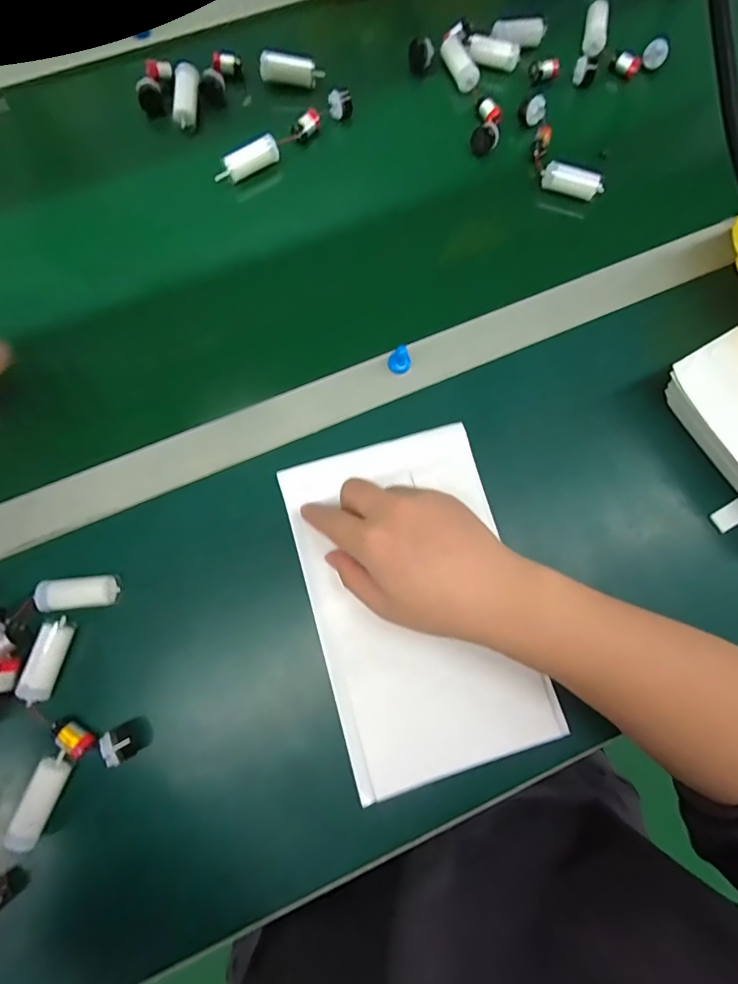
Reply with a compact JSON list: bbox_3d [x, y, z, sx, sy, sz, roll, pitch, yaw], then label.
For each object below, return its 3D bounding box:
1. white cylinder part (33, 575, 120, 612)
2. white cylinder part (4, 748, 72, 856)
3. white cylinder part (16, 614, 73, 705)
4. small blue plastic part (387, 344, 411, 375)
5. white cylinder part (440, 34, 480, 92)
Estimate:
[{"bbox_3d":[-0.205,0.073,0.346,0.051,0.025,0.022,-4,76,-4],"label":"white cylinder part"},{"bbox_3d":[-0.213,0.201,0.316,0.017,0.021,0.056,19,76,2],"label":"white cylinder part"},{"bbox_3d":[-0.222,0.115,0.334,0.018,0.018,0.054,11,76,0],"label":"white cylinder part"},{"bbox_3d":[0.025,-0.107,0.391,0.018,0.025,0.013,10,76,0],"label":"small blue plastic part"},{"bbox_3d":[0.090,-0.428,0.483,0.023,0.019,0.063,-23,78,-8],"label":"white cylinder part"}]

